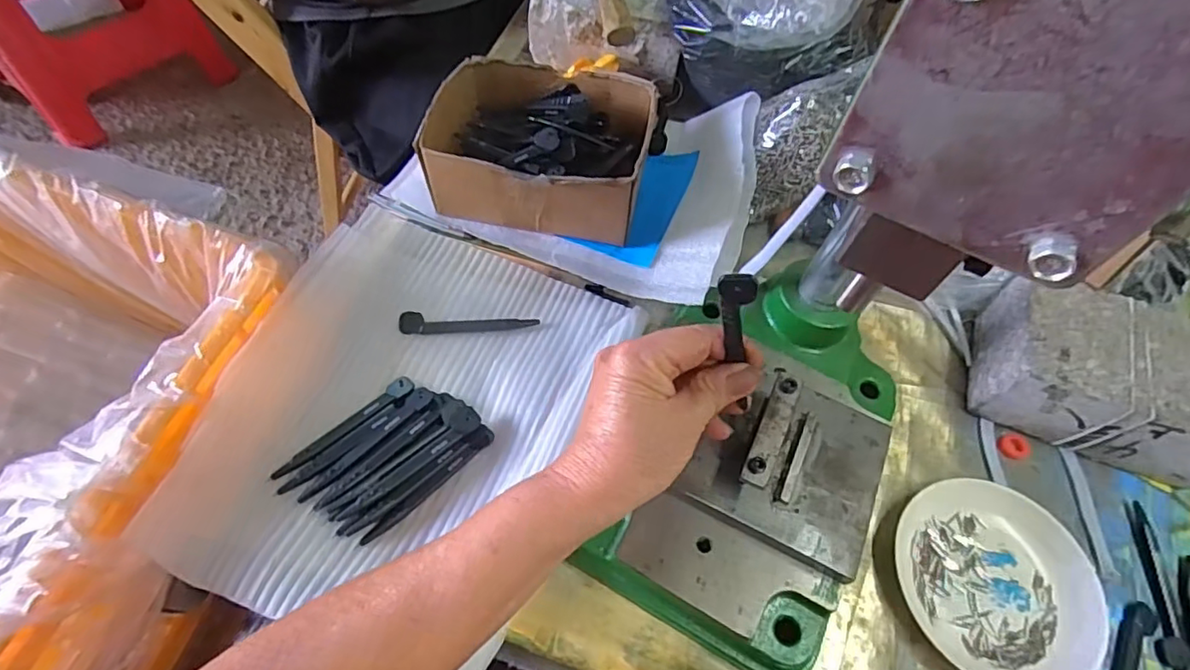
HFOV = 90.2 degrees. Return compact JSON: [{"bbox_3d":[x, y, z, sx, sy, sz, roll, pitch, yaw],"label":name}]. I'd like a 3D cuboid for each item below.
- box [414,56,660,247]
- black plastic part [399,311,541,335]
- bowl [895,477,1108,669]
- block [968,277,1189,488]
[{"bbox_3d":[-0.040,-0.152,0.483,0.167,0.075,0.141,13,59,3],"label":"box"},{"bbox_3d":[-0.091,-0.008,0.432,0.097,0.009,0.015,-1,59,-5],"label":"black plastic part"},{"bbox_3d":[0.242,0.147,0.361,0.115,0.018,0.111,2,59,-3],"label":"bowl"},{"bbox_3d":[0.356,0.029,0.417,0.146,0.069,0.098,21,59,8],"label":"block"}]

